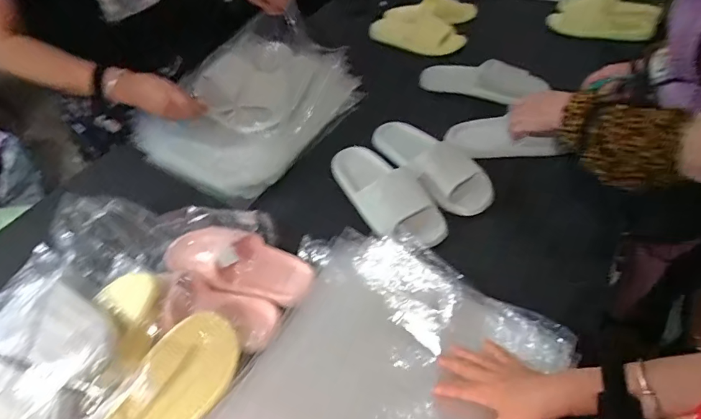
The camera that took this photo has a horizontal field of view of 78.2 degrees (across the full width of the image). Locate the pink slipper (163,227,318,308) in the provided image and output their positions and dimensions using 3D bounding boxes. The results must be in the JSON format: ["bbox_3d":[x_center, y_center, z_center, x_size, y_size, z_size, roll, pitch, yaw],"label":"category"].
[{"bbox_3d":[-0.170,0.077,0.687,0.245,0.062,0.105,12,50,15],"label":"pink slipper"}]

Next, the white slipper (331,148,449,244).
[{"bbox_3d":[0.067,-0.028,0.798,0.125,0.059,0.285,-24,51,-16],"label":"white slipper"}]

